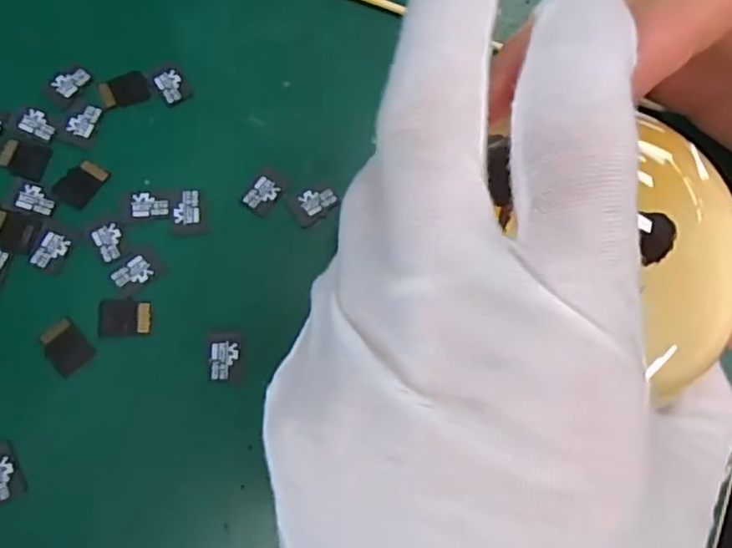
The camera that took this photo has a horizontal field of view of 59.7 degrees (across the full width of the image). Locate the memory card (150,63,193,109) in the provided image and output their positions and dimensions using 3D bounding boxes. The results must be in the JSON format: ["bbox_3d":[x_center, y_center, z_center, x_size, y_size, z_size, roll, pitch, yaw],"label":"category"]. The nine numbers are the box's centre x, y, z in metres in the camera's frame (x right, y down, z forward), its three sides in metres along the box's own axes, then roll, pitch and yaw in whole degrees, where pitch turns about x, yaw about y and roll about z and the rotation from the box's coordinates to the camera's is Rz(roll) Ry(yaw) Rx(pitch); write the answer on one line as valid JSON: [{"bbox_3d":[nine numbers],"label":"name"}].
[{"bbox_3d":[-0.064,-0.062,0.210,0.010,0.004,0.014,-33,83,-12],"label":"memory card"}]

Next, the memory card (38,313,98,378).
[{"bbox_3d":[-0.087,0.021,0.185,0.011,0.004,0.015,-42,81,-14],"label":"memory card"}]

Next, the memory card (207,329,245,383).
[{"bbox_3d":[-0.041,0.024,0.187,0.010,0.004,0.015,1,72,-7],"label":"memory card"}]

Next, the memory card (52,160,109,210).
[{"bbox_3d":[-0.089,-0.028,0.198,0.011,0.004,0.015,31,73,3],"label":"memory card"}]

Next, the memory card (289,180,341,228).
[{"bbox_3d":[-0.017,-0.023,0.204,0.015,0.004,0.011,-34,83,-10],"label":"memory card"}]

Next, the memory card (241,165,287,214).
[{"bbox_3d":[-0.033,-0.027,0.203,0.010,0.004,0.014,32,78,1],"label":"memory card"}]

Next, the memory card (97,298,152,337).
[{"bbox_3d":[-0.071,0.013,0.188,0.015,0.004,0.011,-2,73,-4],"label":"memory card"}]

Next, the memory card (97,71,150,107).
[{"bbox_3d":[-0.079,-0.061,0.209,0.015,0.004,0.012,-16,76,-11],"label":"memory card"}]

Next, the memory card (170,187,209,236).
[{"bbox_3d":[-0.055,-0.020,0.199,0.011,0.004,0.016,-5,76,-9],"label":"memory card"}]

